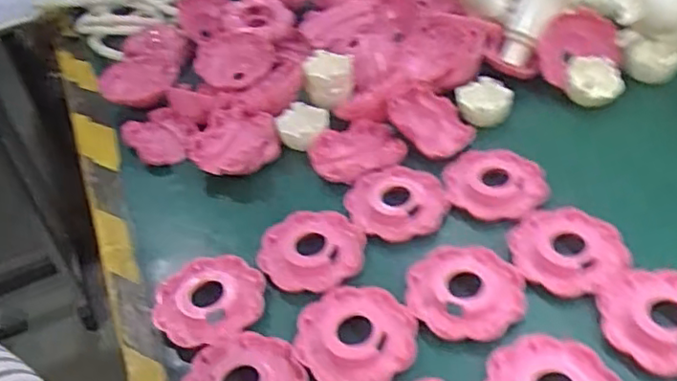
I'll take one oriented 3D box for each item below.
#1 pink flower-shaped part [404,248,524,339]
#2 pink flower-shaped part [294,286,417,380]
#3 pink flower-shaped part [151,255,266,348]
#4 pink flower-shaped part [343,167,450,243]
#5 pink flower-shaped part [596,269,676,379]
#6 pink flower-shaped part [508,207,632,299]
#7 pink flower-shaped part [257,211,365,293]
[{"bbox_3d":[0.098,0.076,0.500,0.086,0.009,0.084,-4,41,4],"label":"pink flower-shaped part"},{"bbox_3d":[0.012,0.104,0.481,0.086,0.012,0.086,4,42,13],"label":"pink flower-shaped part"},{"bbox_3d":[-0.105,0.083,0.513,0.086,0.014,0.085,-6,41,2],"label":"pink flower-shaped part"},{"bbox_3d":[0.050,0.007,0.580,0.084,0.010,0.083,-4,41,4],"label":"pink flower-shaped part"},{"bbox_3d":[0.235,0.091,0.464,0.087,0.013,0.086,-2,41,7],"label":"pink flower-shaped part"},{"bbox_3d":[0.184,0.046,0.514,0.088,0.015,0.079,2,41,11],"label":"pink flower-shaped part"},{"bbox_3d":[-0.023,0.049,0.547,0.084,0.013,0.083,0,41,10],"label":"pink flower-shaped part"}]

